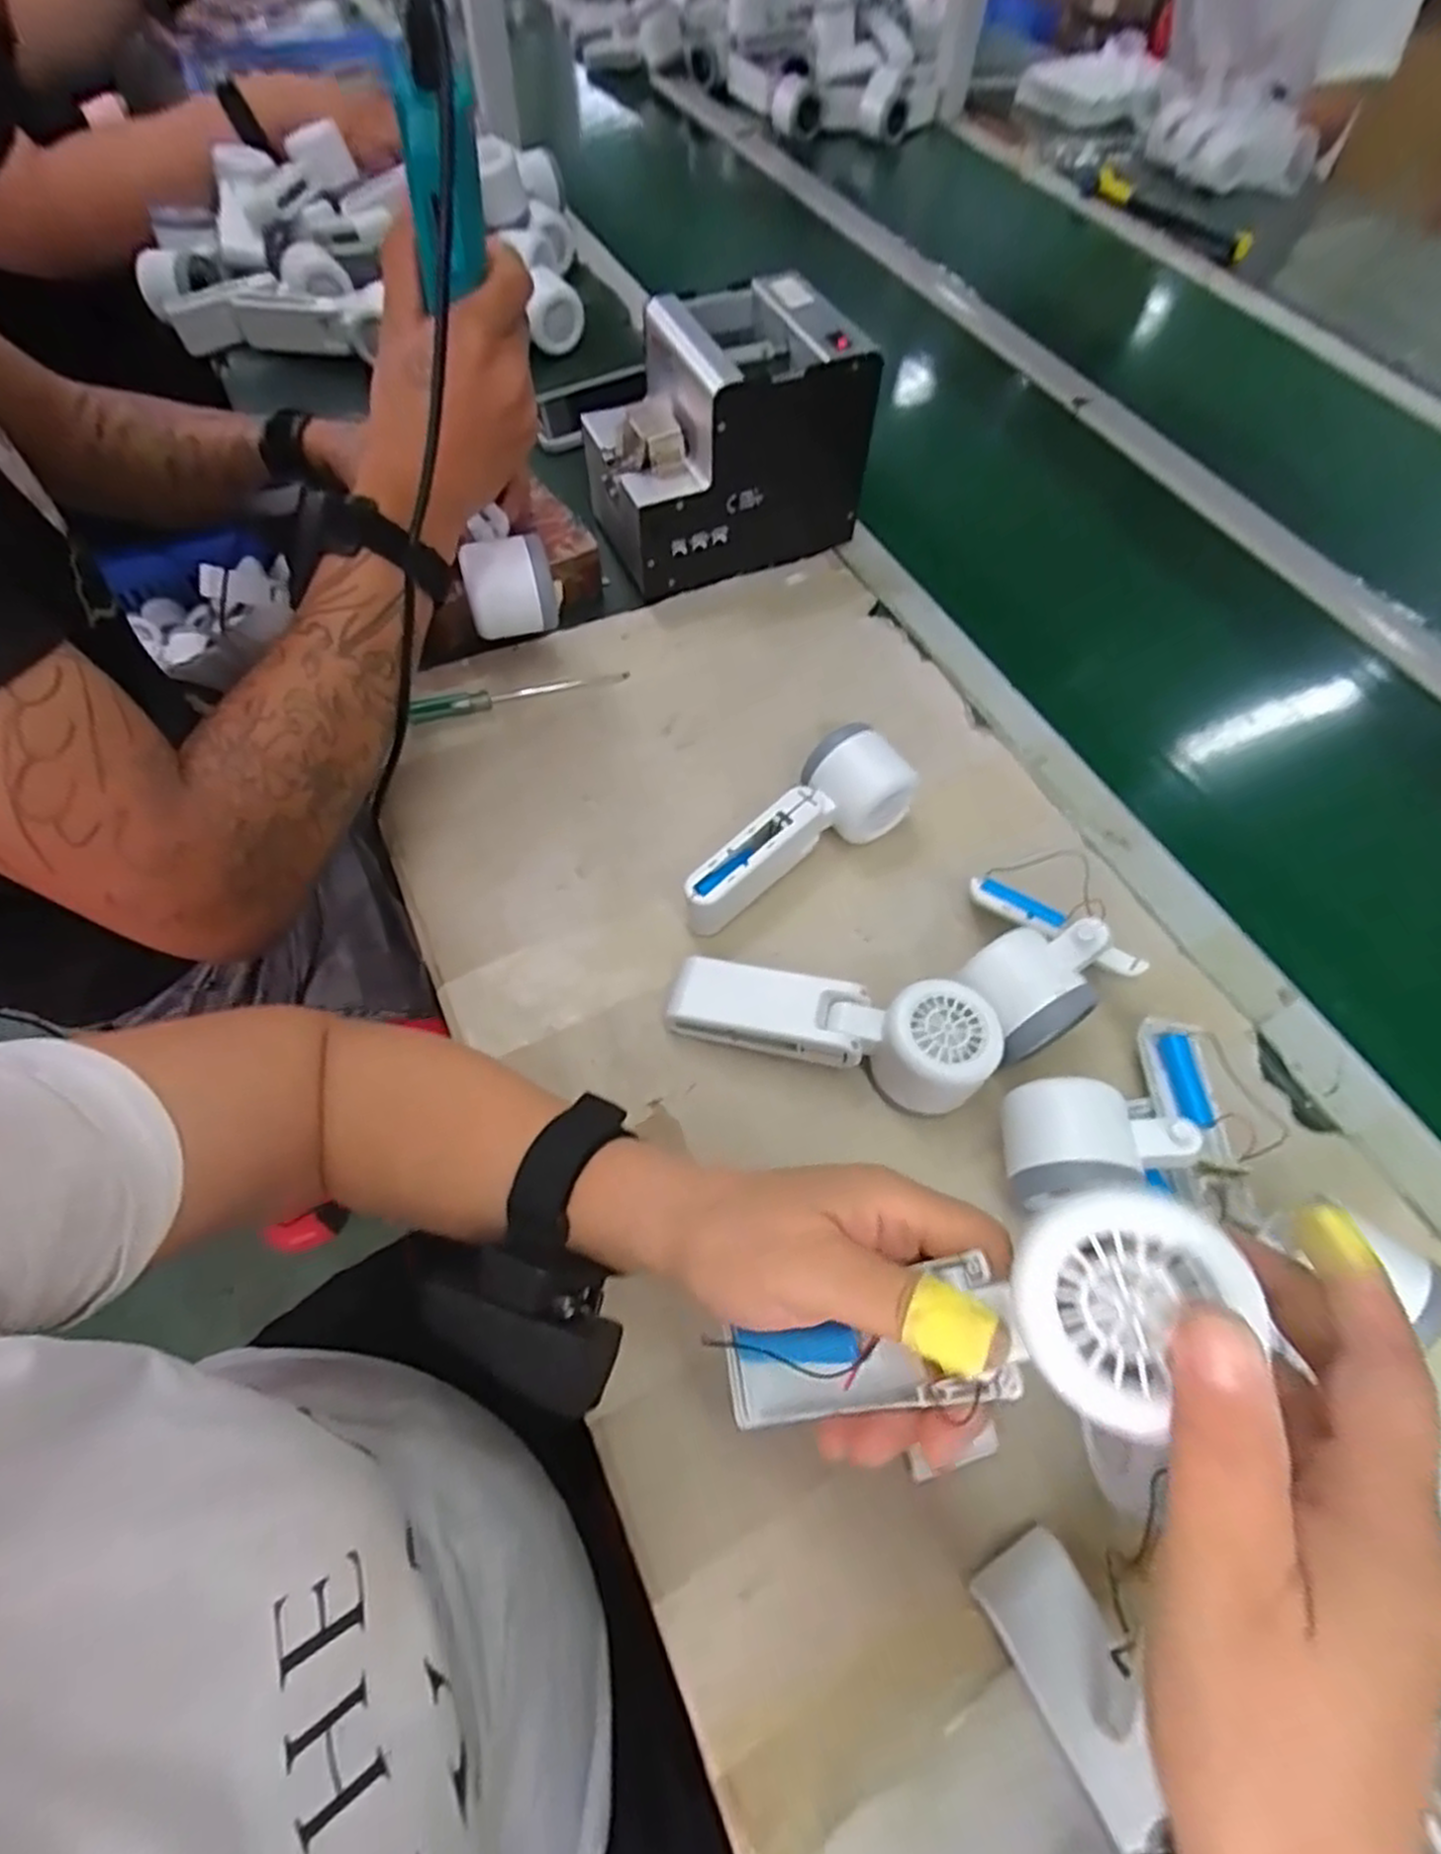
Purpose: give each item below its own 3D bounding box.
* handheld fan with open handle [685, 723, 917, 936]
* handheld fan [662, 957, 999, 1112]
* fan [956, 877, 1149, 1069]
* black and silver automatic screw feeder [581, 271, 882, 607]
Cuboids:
[{"bbox_3d":[0.042,-0.057,0.467,0.161,0.055,0.055,-35,66,-18],"label":"handheld fan with open handle"},{"bbox_3d":[0.055,0.054,0.413,0.167,0.046,0.058,10,61,5],"label":"handheld fan"},{"bbox_3d":[0.165,0.015,0.429,0.095,0.072,0.092,-33,67,-20],"label":"fan"},{"bbox_3d":[0.001,-0.355,0.584,0.184,0.150,0.119,-22,63,-12],"label":"black and silver automatic screw feeder"}]

